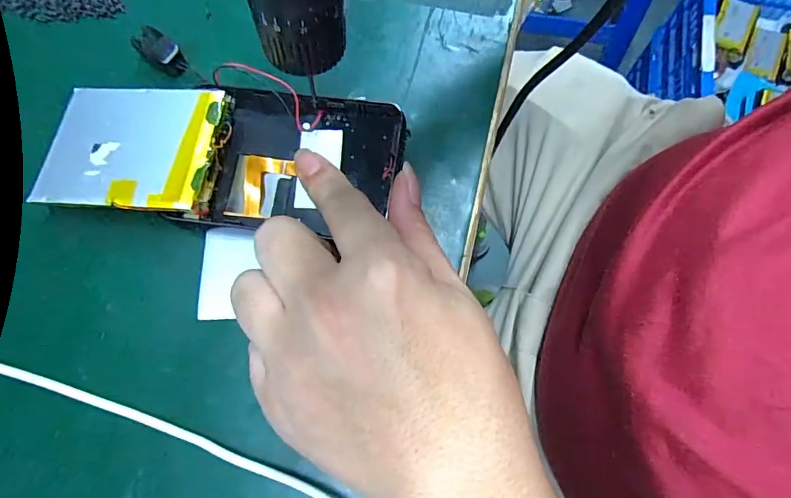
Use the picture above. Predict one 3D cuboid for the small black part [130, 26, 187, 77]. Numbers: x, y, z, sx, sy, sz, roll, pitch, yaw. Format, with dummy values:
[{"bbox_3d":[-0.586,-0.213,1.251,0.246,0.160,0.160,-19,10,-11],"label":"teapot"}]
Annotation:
[{"bbox_3d":[-0.121,-0.101,0.241,0.031,0.010,0.016,37,79,10],"label":"small black part"}]

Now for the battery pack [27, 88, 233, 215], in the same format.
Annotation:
[{"bbox_3d":[-0.119,-0.047,0.215,0.082,0.004,0.061,4,70,8],"label":"battery pack"}]

